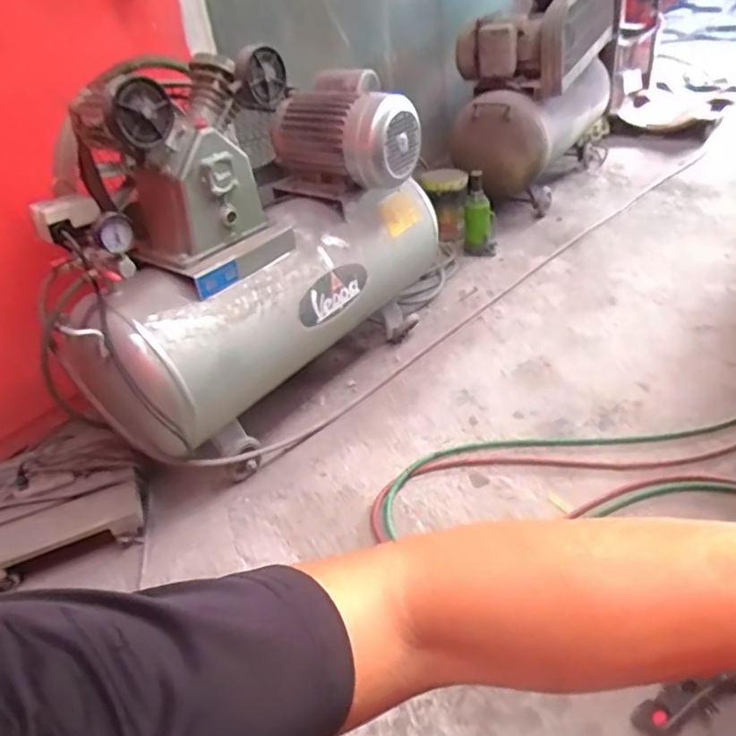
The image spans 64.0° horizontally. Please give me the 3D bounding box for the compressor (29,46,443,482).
[{"bbox_3d":[-0.254,-0.254,1.221,0.392,0.654,0.833,20,44,34],"label":"compressor"}]

